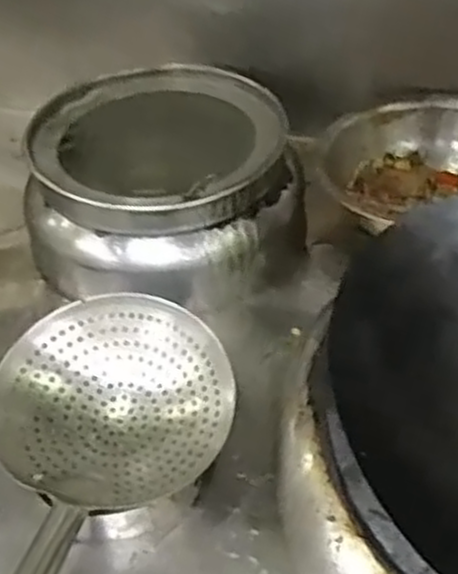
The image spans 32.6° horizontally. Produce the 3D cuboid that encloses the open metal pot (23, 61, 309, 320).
[{"bbox_3d":[-0.079,-0.120,0.980,0.343,0.192,0.283,5,42,10],"label":"open metal pot"}]

